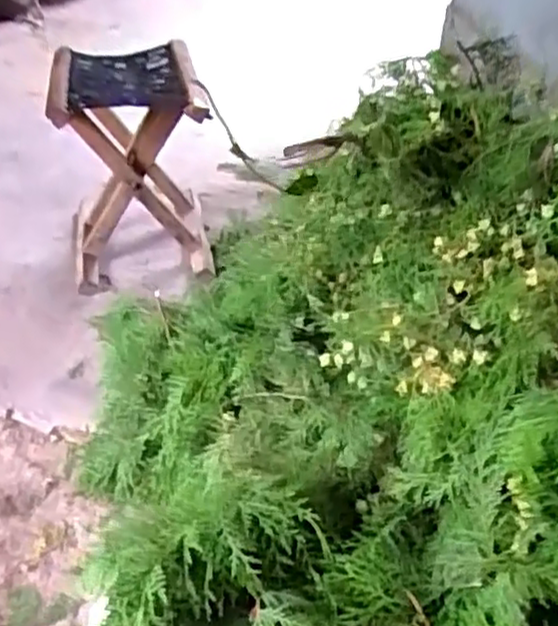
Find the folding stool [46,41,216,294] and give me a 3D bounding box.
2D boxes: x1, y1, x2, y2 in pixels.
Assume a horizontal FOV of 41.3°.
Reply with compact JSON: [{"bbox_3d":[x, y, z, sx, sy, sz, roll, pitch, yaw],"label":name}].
[{"bbox_3d":[-0.253,-0.247,1.291,0.247,0.336,0.292,-6,37,-11],"label":"folding stool"}]

